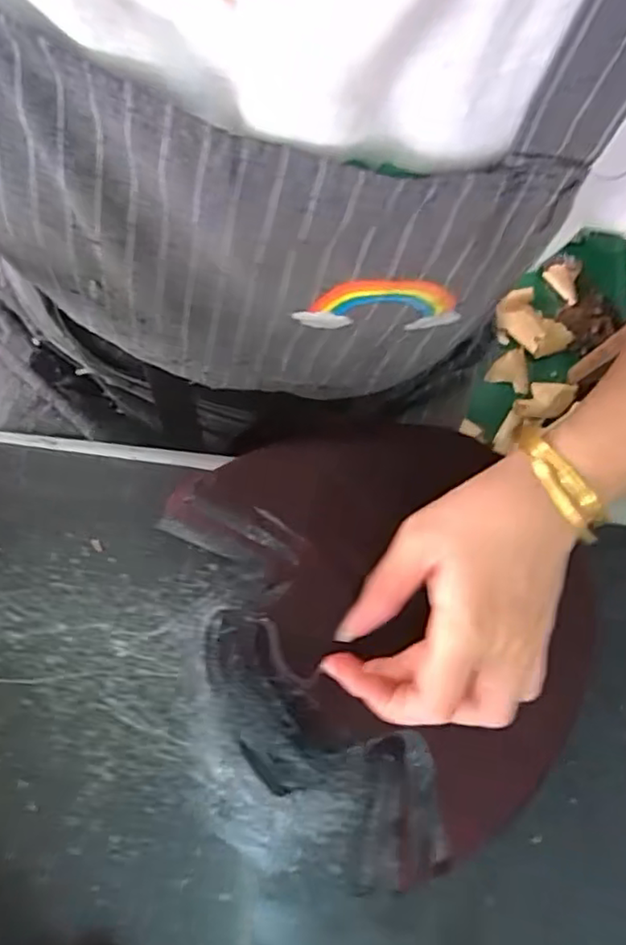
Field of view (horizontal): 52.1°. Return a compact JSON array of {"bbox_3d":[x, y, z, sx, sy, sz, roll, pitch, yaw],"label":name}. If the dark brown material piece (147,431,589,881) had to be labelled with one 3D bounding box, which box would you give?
[{"bbox_3d":[0.045,0.062,0.314,0.152,0.037,0.213,-35,80,-8],"label":"dark brown material piece"}]

